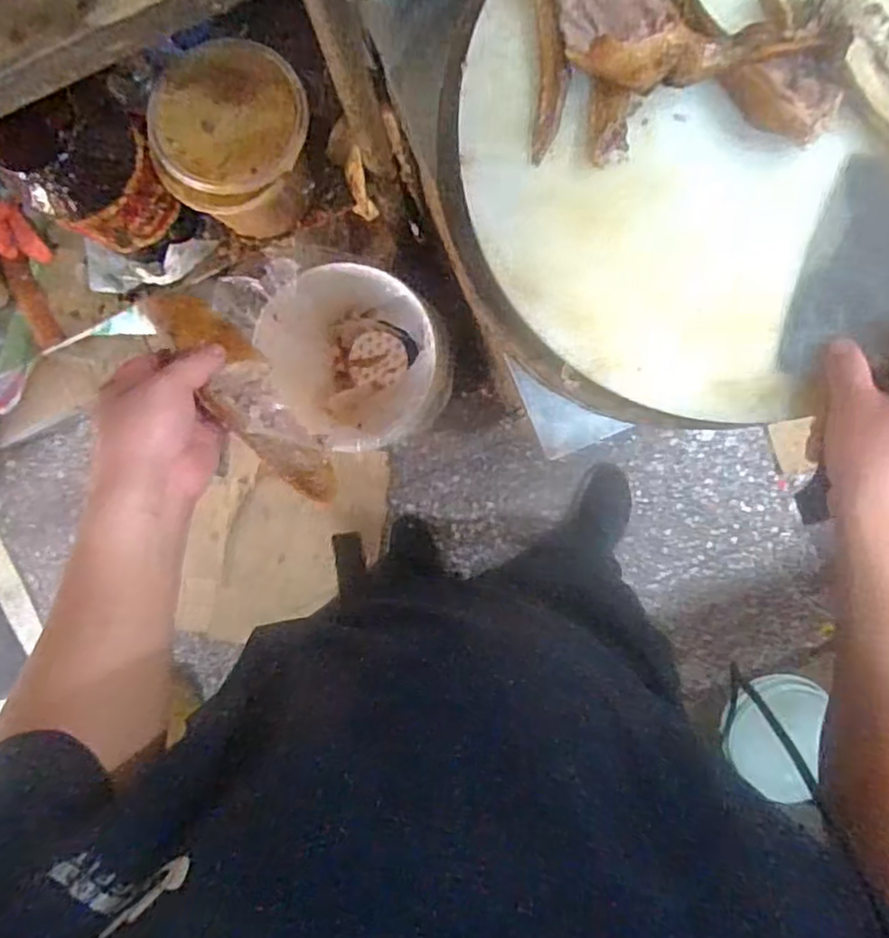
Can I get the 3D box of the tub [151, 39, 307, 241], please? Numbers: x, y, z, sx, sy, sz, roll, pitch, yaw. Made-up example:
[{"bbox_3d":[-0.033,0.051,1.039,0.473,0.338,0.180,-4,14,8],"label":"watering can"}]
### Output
[{"bbox_3d":[-0.244,-0.387,0.817,0.172,0.156,0.182,0,93,2],"label":"tub"}]

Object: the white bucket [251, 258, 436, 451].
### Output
[{"bbox_3d":[-0.148,-0.191,1.189,0.260,0.287,0.283,-45,90,4],"label":"white bucket"}]

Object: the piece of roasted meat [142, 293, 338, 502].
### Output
[{"bbox_3d":[-0.160,-0.061,0.541,0.047,0.055,0.210,-38,92,4],"label":"piece of roasted meat"}]

